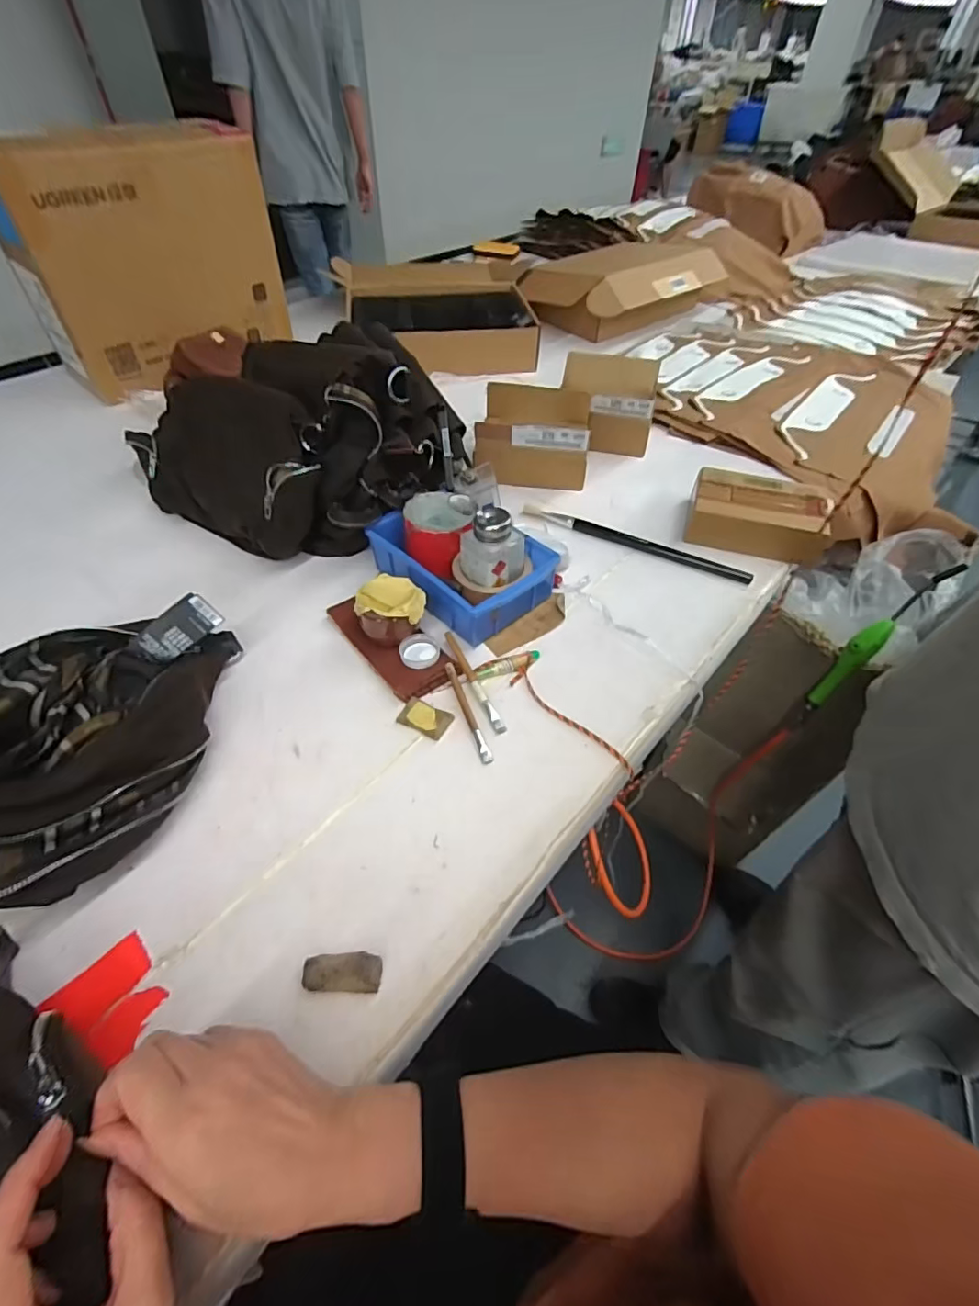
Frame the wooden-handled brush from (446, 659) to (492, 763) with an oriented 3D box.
[{"bbox_3d":[-0.020,0.055,0.507,0.011,0.011,0.110,-16,52,-14],"label":"wooden-handled brush"}]

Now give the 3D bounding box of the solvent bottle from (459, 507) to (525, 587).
[{"bbox_3d":[0.001,-0.114,0.566,0.059,0.069,0.057,-28,56,-23],"label":"solvent bottle"}]

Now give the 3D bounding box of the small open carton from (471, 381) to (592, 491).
[{"bbox_3d":[0.065,-0.317,0.773,0.156,0.094,0.138,6,50,3],"label":"small open carton"}]

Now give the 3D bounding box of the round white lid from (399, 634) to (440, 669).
[{"bbox_3d":[-0.072,-0.002,0.547,0.040,0.013,0.038,1,50,-1],"label":"round white lid"}]

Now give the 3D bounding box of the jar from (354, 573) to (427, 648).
[{"bbox_3d":[-0.103,-0.044,0.553,0.068,0.051,0.059,-15,52,-14],"label":"jar"}]

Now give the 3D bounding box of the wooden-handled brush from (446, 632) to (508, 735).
[{"bbox_3d":[-0.015,0.026,0.534,0.013,0.004,0.131,-19,53,-17],"label":"wooden-handled brush"}]

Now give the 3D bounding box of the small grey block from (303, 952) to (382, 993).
[{"bbox_3d":[-0.101,0.221,0.366,0.052,0.012,0.023,0,50,-2],"label":"small grey block"}]

